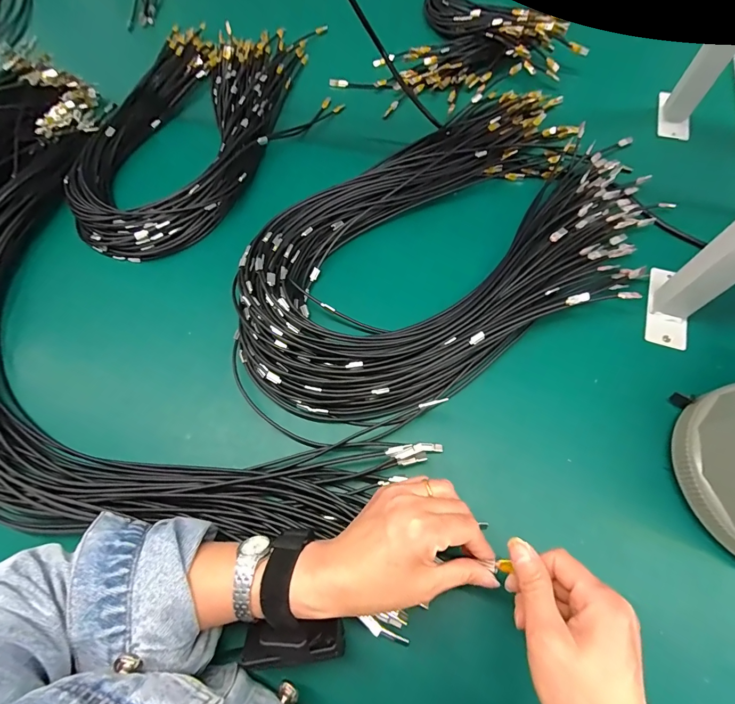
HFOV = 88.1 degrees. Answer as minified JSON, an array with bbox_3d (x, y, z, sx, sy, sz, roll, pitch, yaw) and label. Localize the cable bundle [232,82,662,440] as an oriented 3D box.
[{"bbox_3d":[0.095,-0.130,0.445,0.559,0.041,0.319,-33,67,-12],"label":"cable bundle"}]

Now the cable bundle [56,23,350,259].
[{"bbox_3d":[-0.260,-0.362,0.583,0.327,0.030,0.502,22,68,13],"label":"cable bundle"}]

